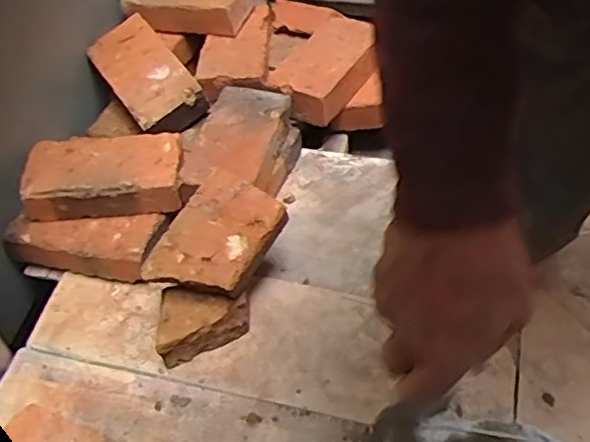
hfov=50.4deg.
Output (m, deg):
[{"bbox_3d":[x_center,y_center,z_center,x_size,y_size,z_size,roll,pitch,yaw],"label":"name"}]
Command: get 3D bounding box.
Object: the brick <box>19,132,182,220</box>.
[{"bbox_3d":[-0.233,-0.058,0.774,0.186,0.047,0.100,-5,49,0],"label":"brick"}]

